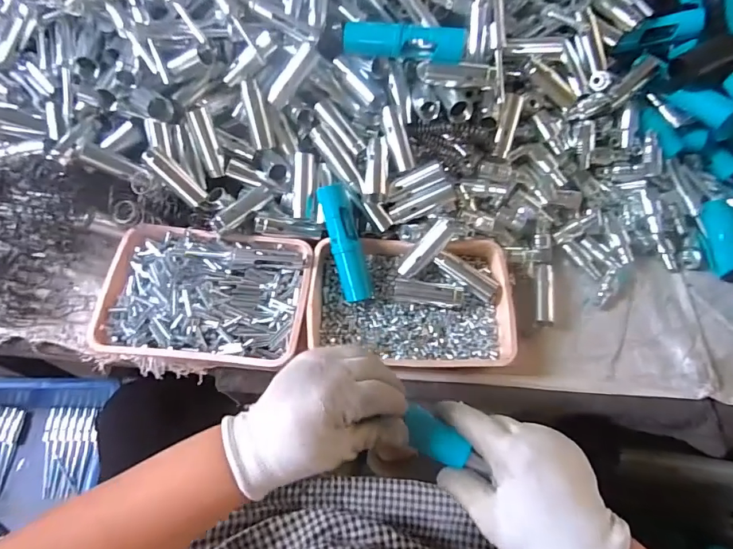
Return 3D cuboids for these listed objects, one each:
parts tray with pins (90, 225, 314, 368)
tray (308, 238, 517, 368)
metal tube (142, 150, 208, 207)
[{"bbox_3d":[-0.162,0.023,0.467,0.202,0.033,0.136,5,64,0],"label":"parts tray with pins"},{"bbox_3d":[0.045,0.029,0.476,0.197,0.042,0.128,0,65,-2],"label":"tray"},{"bbox_3d":[-0.196,-0.099,0.470,0.070,0.015,0.018,44,67,-19],"label":"metal tube"}]

